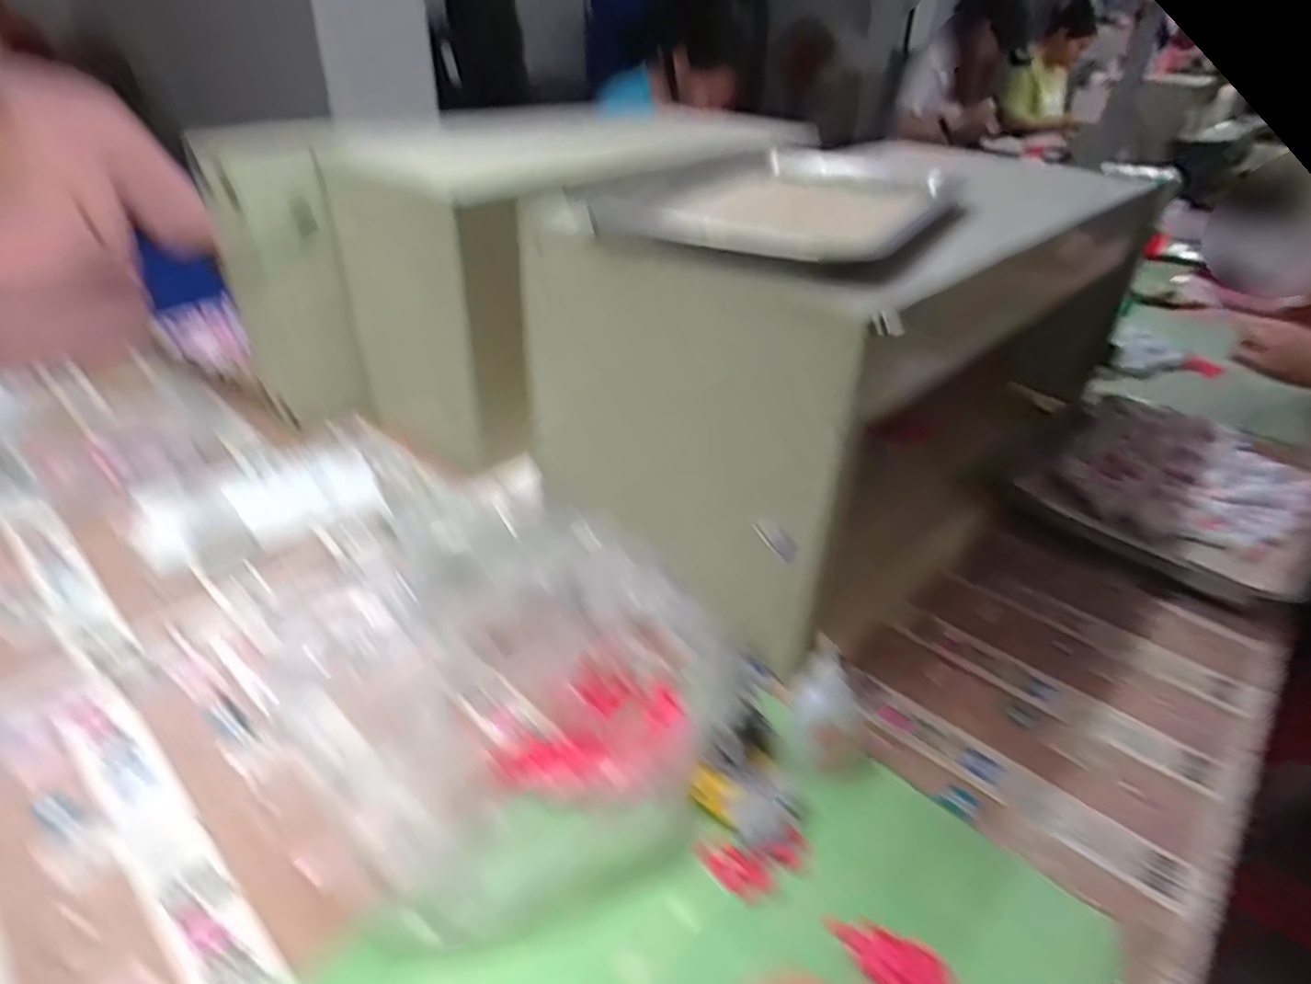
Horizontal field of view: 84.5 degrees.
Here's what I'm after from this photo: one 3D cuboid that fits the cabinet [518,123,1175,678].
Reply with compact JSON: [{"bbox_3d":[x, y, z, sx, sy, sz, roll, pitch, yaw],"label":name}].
[{"bbox_3d":[0.126,-0.088,0.596,0.345,0.262,0.280,-23,43,-32],"label":"cabinet"}]

